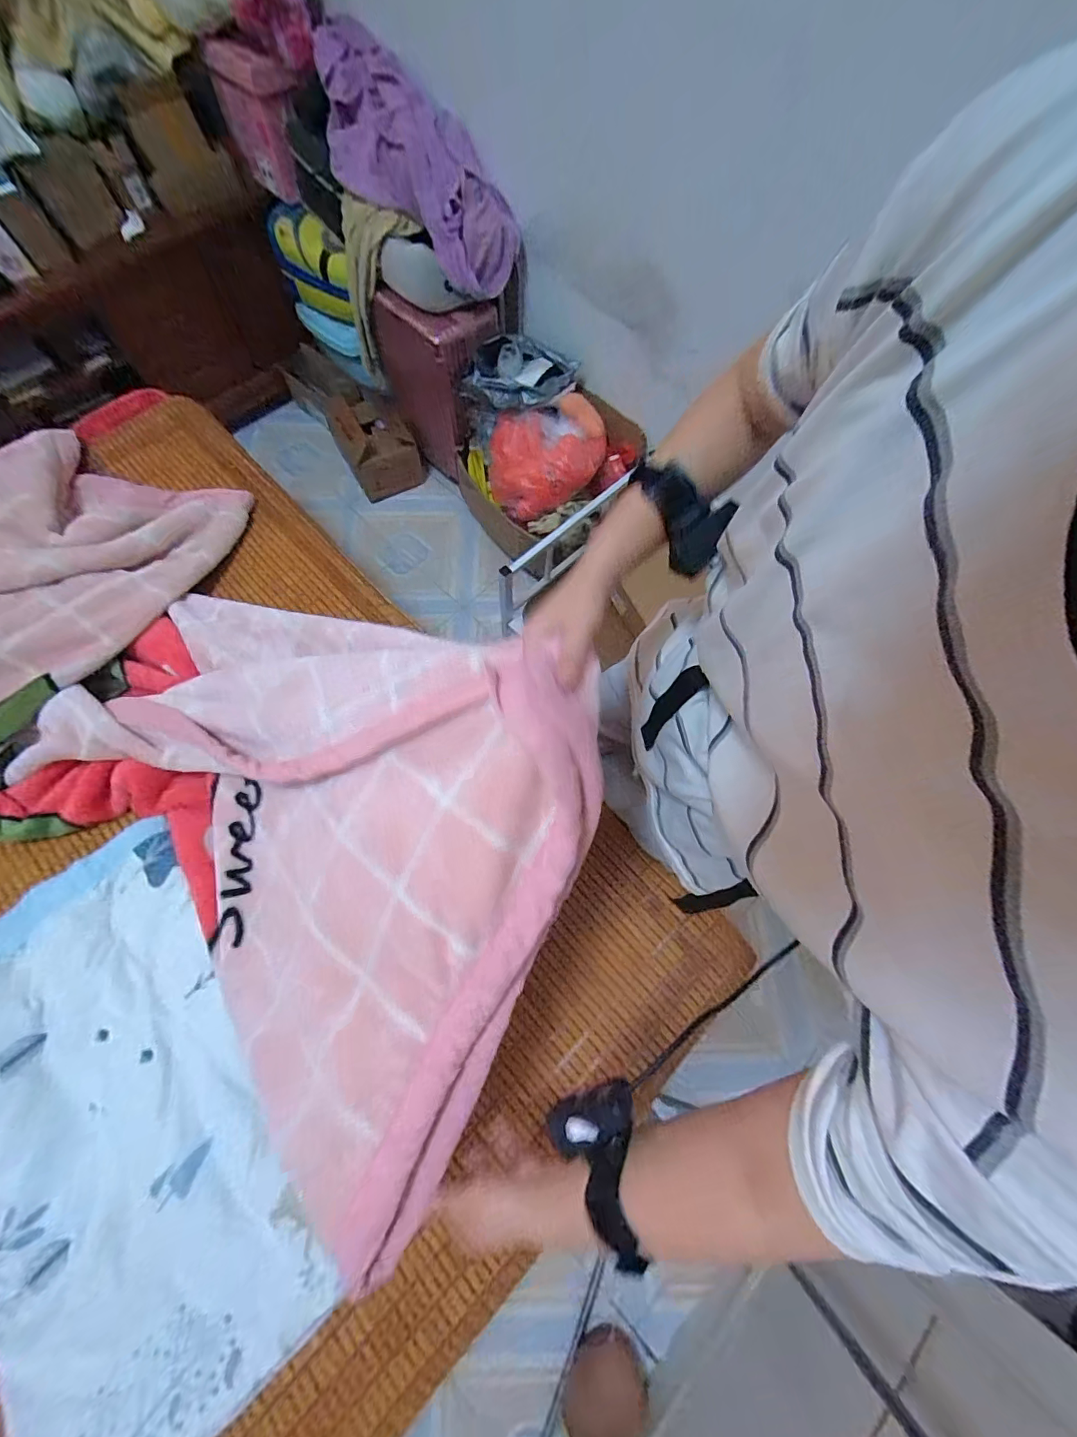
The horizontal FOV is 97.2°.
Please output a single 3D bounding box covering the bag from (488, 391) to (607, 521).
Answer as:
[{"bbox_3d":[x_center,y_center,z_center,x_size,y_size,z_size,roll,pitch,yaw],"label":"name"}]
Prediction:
[{"bbox_3d":[0.025,-0.717,1.315,0.319,0.190,0.233,-7,73,-4],"label":"bag"}]

